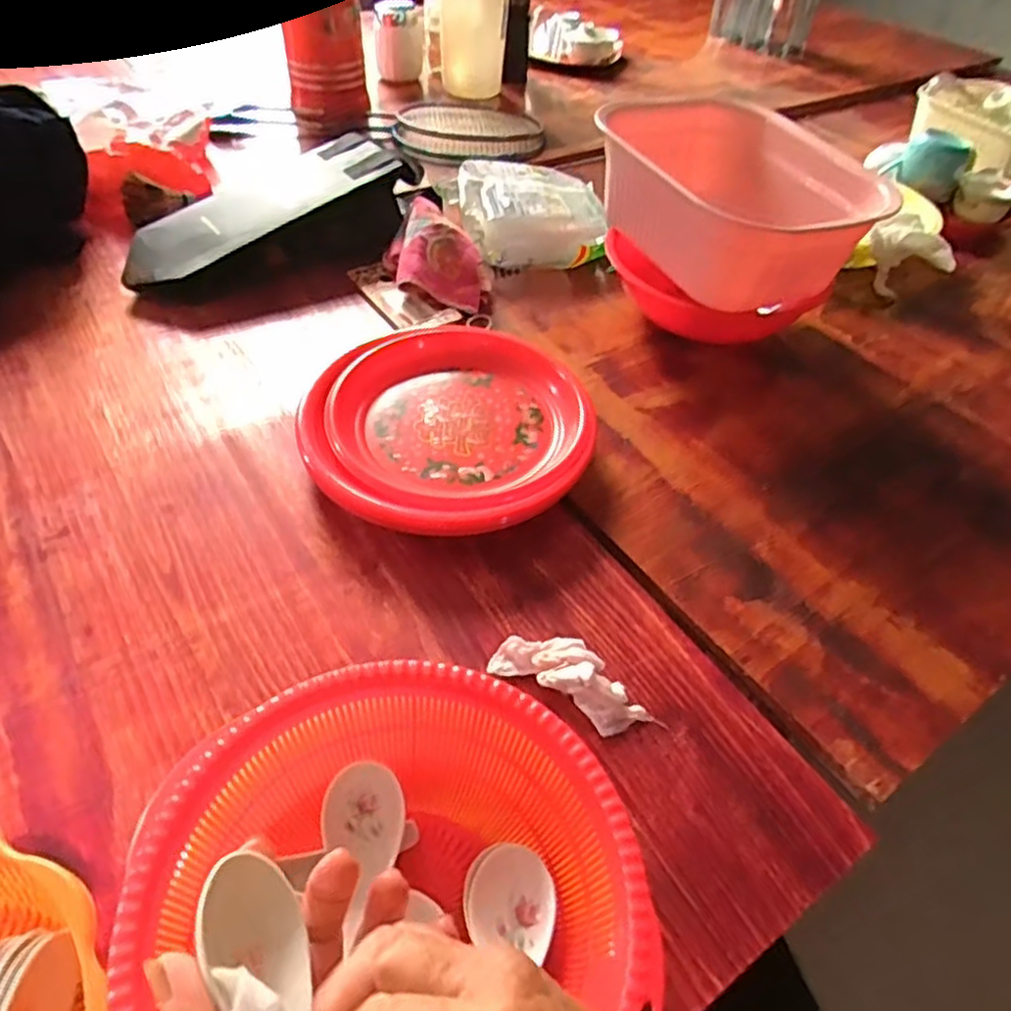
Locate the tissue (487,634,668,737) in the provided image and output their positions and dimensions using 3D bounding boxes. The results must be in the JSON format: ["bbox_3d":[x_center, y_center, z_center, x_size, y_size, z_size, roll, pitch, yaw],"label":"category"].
[{"bbox_3d":[0.049,0.120,0.500,0.113,0.022,0.043,25,50,18],"label":"tissue"}]

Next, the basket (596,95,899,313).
[{"bbox_3d":[0.235,-0.326,0.771,0.205,0.112,0.314,-19,51,-21],"label":"basket"}]

